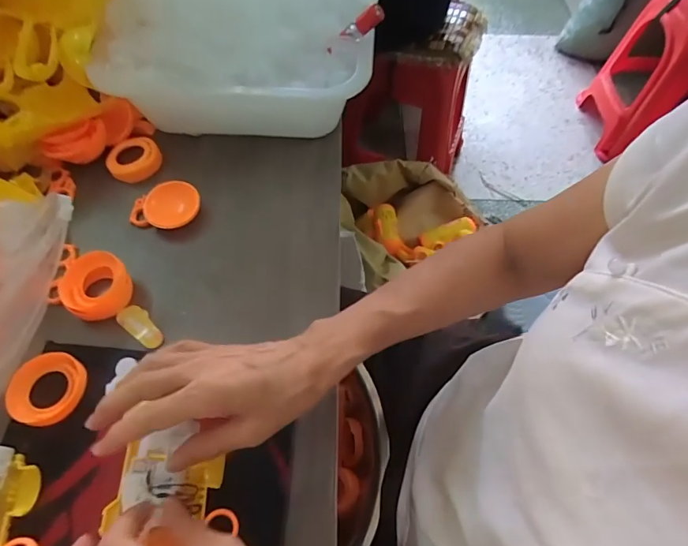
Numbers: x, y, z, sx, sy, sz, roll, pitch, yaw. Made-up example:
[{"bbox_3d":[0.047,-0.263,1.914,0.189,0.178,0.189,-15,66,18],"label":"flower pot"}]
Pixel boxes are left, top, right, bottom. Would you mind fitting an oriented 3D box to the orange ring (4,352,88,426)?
[{"bbox_3d":[-0.244,0.094,0.365,0.051,0.017,0.057,2,59,0],"label":"orange ring"}]

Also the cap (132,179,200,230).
[{"bbox_3d":[-0.187,-0.069,0.457,0.071,0.026,0.049,-2,60,-2],"label":"cap"}]

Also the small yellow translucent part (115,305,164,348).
[{"bbox_3d":[-0.185,0.047,0.406,0.050,0.008,0.022,33,64,17],"label":"small yellow translucent part"}]

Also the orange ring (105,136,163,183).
[{"bbox_3d":[-0.236,-0.128,0.498,0.069,0.017,0.055,13,60,6],"label":"orange ring"}]

